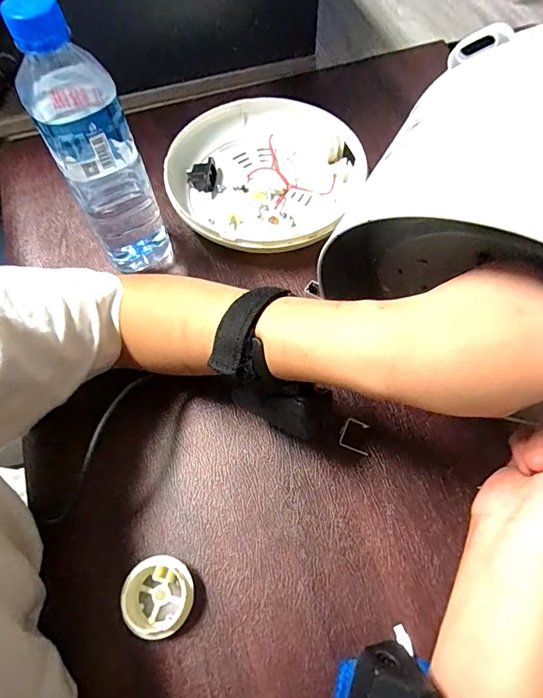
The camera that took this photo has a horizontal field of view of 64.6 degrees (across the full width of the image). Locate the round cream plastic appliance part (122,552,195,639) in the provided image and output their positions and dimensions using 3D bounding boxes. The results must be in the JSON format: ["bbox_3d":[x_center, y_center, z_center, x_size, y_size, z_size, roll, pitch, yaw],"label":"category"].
[{"bbox_3d":[-0.076,0.169,0.294,0.045,0.023,0.046,0,64,0],"label":"round cream plastic appliance part"}]

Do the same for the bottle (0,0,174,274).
[{"bbox_3d":[-0.139,-0.153,0.345,0.062,0.211,0.065,-20,65,-9],"label":"bottle"}]

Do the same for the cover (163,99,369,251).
[{"bbox_3d":[-0.011,-0.185,0.460,0.192,0.037,0.211,29,68,14],"label":"cover"}]

